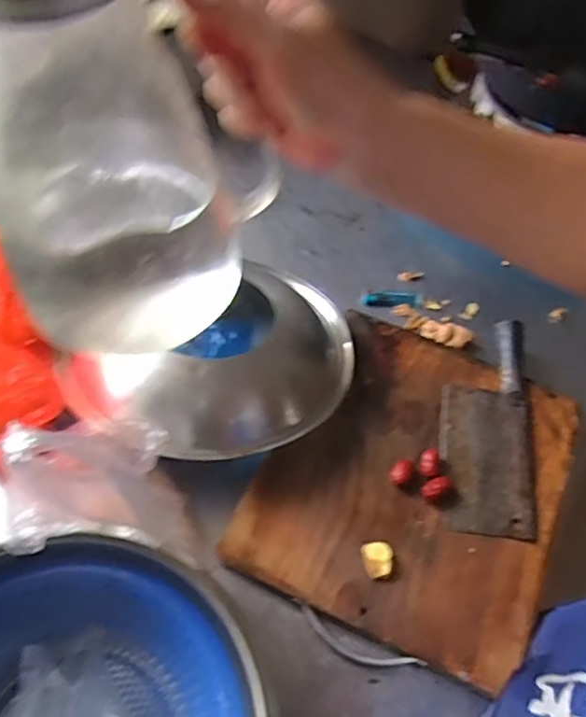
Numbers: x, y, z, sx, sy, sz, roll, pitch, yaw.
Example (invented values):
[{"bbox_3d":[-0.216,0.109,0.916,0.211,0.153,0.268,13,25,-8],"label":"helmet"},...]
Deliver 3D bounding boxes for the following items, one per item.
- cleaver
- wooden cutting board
[{"bbox_3d":[0.228,0.068,0.664,0.102,0.033,0.265,11,57,5],"label":"cleaver"},{"bbox_3d":[0.136,0.131,0.643,0.304,0.034,0.346,23,58,12],"label":"wooden cutting board"}]

